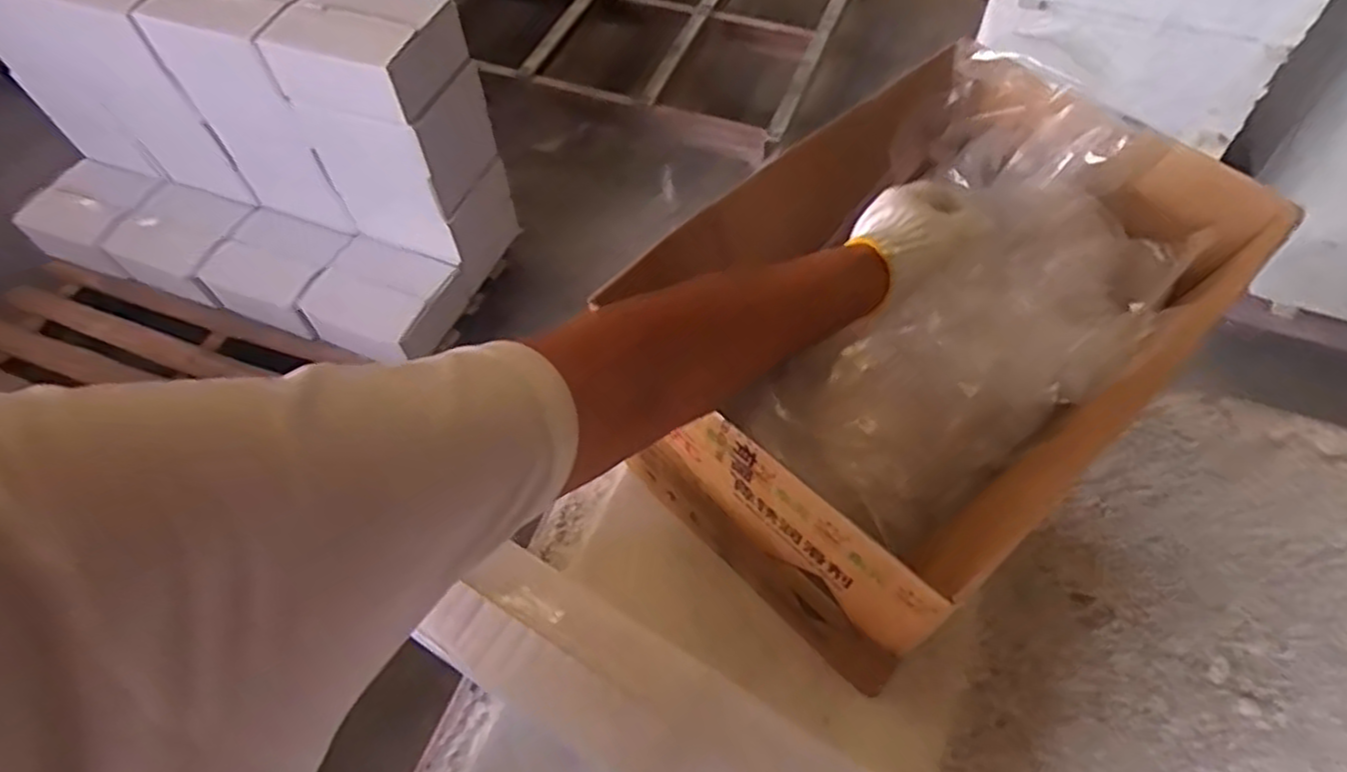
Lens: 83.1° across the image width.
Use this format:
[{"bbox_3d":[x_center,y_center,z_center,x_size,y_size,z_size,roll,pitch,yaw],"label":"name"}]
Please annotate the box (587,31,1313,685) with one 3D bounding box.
[{"bbox_3d":[0.195,-0.039,0.592,0.436,0.183,0.295,-36,62,-21],"label":"box"}]

